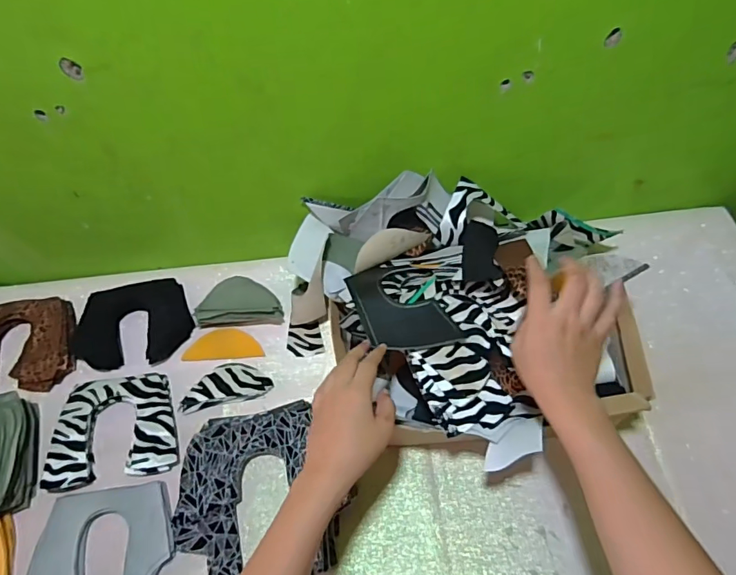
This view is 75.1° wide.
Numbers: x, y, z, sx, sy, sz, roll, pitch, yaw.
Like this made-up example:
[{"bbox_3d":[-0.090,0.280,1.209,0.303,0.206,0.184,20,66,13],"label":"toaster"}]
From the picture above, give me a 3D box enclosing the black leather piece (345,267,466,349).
[{"bbox_3d":[0.034,0.018,0.560,0.096,0.043,0.137,-17,58,-8],"label":"black leather piece"}]

